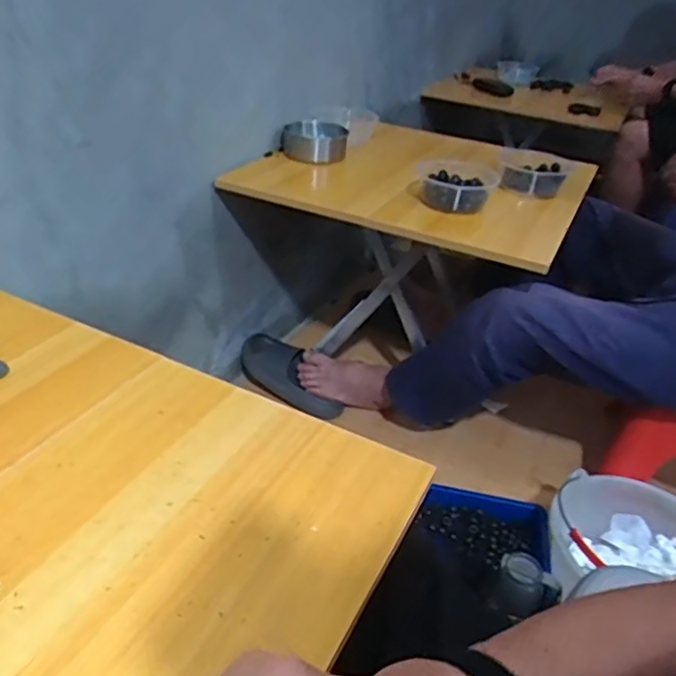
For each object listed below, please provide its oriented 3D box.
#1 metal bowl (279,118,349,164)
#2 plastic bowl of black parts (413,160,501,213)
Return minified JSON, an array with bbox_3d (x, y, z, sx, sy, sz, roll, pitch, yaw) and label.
[{"bbox_3d":[-0.054,-0.420,1.311,0.147,0.062,0.126,5,33,-2],"label":"metal bowl"},{"bbox_3d":[0.202,-0.275,1.108,0.149,0.061,0.149,16,34,15],"label":"plastic bowl of black parts"}]

